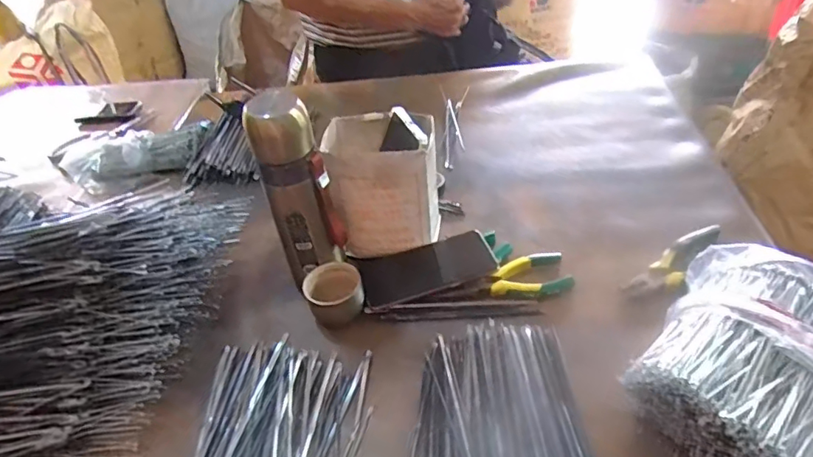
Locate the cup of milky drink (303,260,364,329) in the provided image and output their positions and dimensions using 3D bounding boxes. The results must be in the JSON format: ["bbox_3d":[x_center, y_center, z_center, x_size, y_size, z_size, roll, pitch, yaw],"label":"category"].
[{"bbox_3d":[-0.078,0.075,0.605,0.060,0.044,0.058,-4,41,4],"label":"cup of milky drink"}]

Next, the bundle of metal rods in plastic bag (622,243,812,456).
[{"bbox_3d":[0.309,0.131,0.453,0.207,0.096,0.212,-31,46,-25],"label":"bundle of metal rods in plastic bag"}]

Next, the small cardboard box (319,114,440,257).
[{"bbox_3d":[-0.025,-0.045,0.649,0.123,0.157,0.110,-8,41,-1],"label":"small cardboard box"}]

